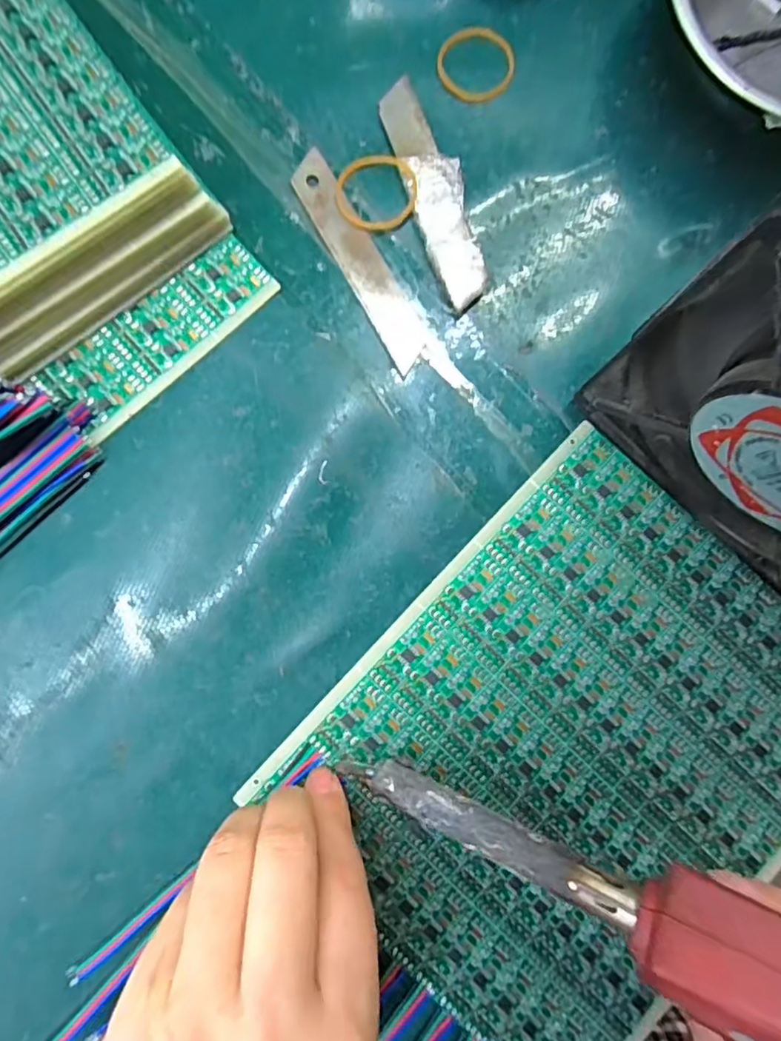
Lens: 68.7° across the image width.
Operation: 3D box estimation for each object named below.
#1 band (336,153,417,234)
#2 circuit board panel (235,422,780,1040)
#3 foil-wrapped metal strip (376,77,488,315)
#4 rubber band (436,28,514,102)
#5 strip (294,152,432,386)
[{"bbox_3d":[-0.006,-0.135,0.233,0.032,0.005,0.032,-6,85,-3],"label":"band"},{"bbox_3d":[0.070,0.086,0.213,0.162,0.004,0.191,43,86,3],"label":"circuit board panel"},{"bbox_3d":[0.018,-0.134,0.232,0.021,0.009,0.099,-16,86,-4],"label":"foil-wrapped metal strip"},{"bbox_3d":[0.036,-0.193,0.241,0.032,0.004,0.032,0,85,-3],"label":"rubber band"},{"bbox_3d":[-0.012,-0.106,0.230,0.019,0.004,0.096,-29,87,-5],"label":"strip"}]

